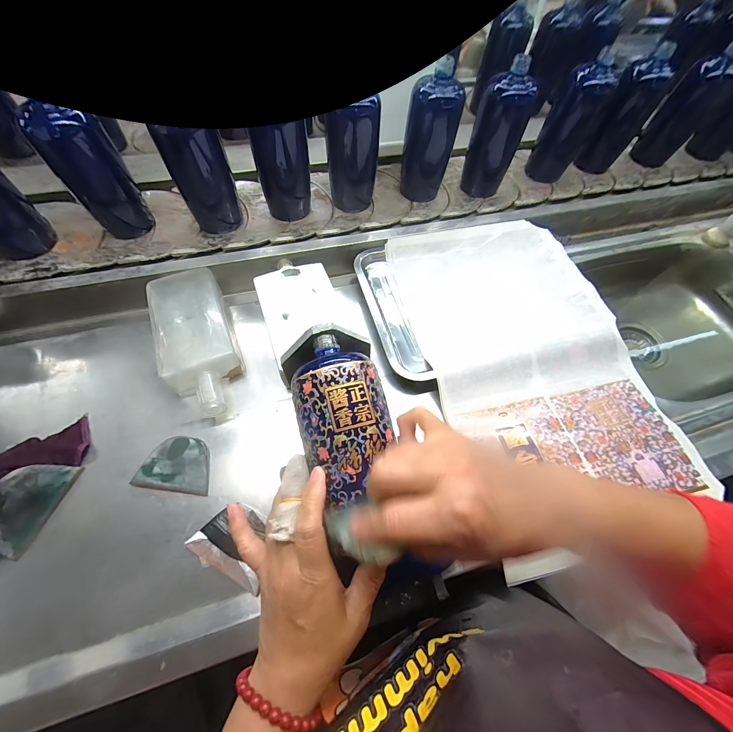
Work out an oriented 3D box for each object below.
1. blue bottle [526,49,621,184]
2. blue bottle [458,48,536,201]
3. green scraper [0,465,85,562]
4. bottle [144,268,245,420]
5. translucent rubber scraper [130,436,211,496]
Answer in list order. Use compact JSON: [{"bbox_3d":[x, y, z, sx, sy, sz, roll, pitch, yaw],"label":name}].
[{"bbox_3d":[0.393,-0.458,0.582,0.077,0.169,0.064,-22,66,-12],"label":"blue bottle"},{"bbox_3d":[0.231,-0.399,0.544,0.075,0.173,0.069,-12,65,-8],"label":"blue bottle"},{"bbox_3d":[-0.355,0.142,0.319,0.057,0.004,0.087,32,60,-22],"label":"green scraper"},{"bbox_3d":[-0.228,-0.035,0.417,0.090,0.055,0.225,-20,66,-11],"label":"bottle"},{"bbox_3d":[-0.216,0.111,0.353,0.082,0.007,0.058,7,68,2],"label":"translucent rubber scraper"}]

